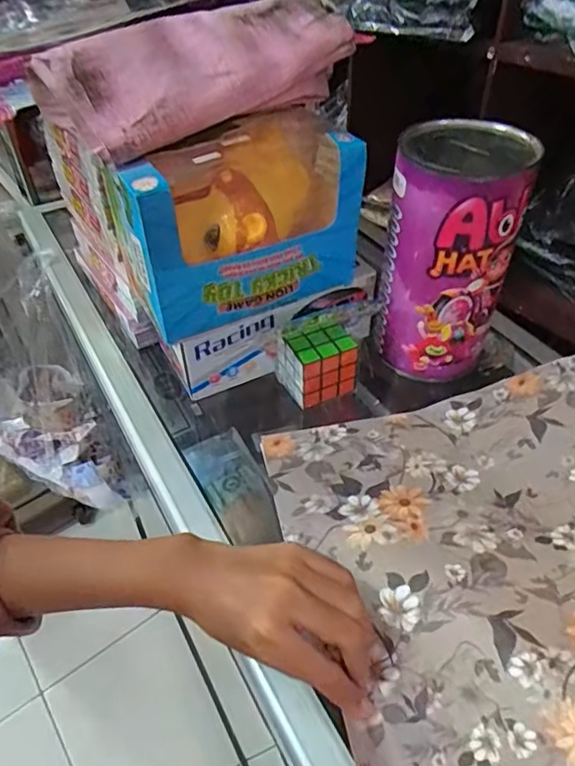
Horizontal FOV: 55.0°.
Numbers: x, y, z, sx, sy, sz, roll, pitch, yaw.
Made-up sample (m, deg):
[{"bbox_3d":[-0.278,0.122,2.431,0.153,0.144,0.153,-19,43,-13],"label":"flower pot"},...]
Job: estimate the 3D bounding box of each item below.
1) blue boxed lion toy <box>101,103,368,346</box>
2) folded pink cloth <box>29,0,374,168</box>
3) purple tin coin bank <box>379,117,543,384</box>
[{"bbox_3d":[-0.026,-0.125,0.427,0.193,0.126,0.074,-28,51,-23],"label":"blue boxed lion toy"},{"bbox_3d":[-0.060,-0.222,0.386,0.227,0.064,0.071,-32,52,-26],"label":"folded pink cloth"},{"bbox_3d":[0.133,-0.107,0.468,0.092,0.186,0.092,4,46,6],"label":"purple tin coin bank"}]

